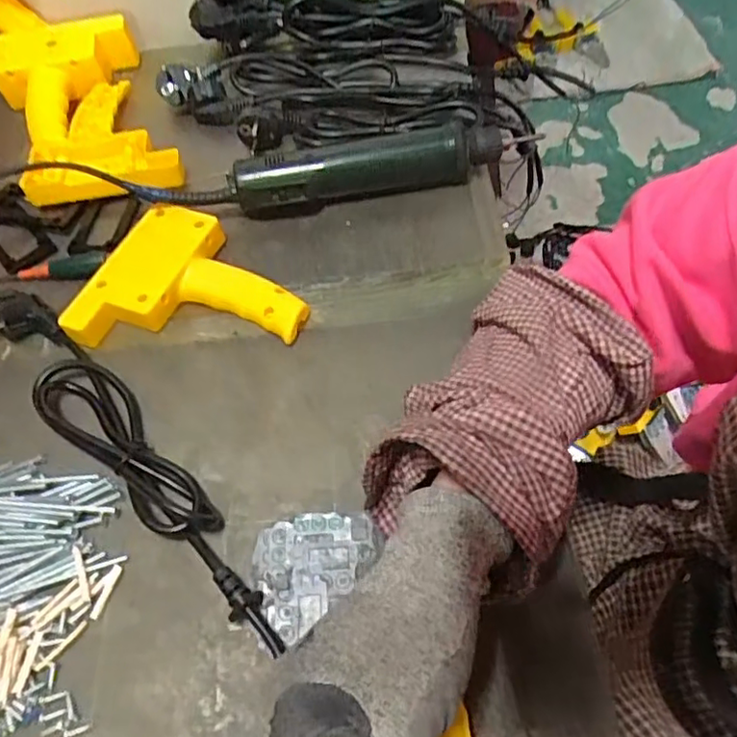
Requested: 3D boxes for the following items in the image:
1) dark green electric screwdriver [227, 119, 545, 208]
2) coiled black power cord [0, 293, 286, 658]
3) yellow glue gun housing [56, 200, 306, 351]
[{"bbox_3d":[0.005,-0.162,0.484,0.228,0.041,0.041,-15,59,-4],"label":"dark green electric screwdriver"},{"bbox_3d":[-0.156,0.048,0.373,0.310,0.030,0.047,39,69,24],"label":"coiled black power cord"},{"bbox_3d":[-0.128,-0.071,0.442,0.168,0.031,0.112,-1,59,4],"label":"yellow glue gun housing"}]

